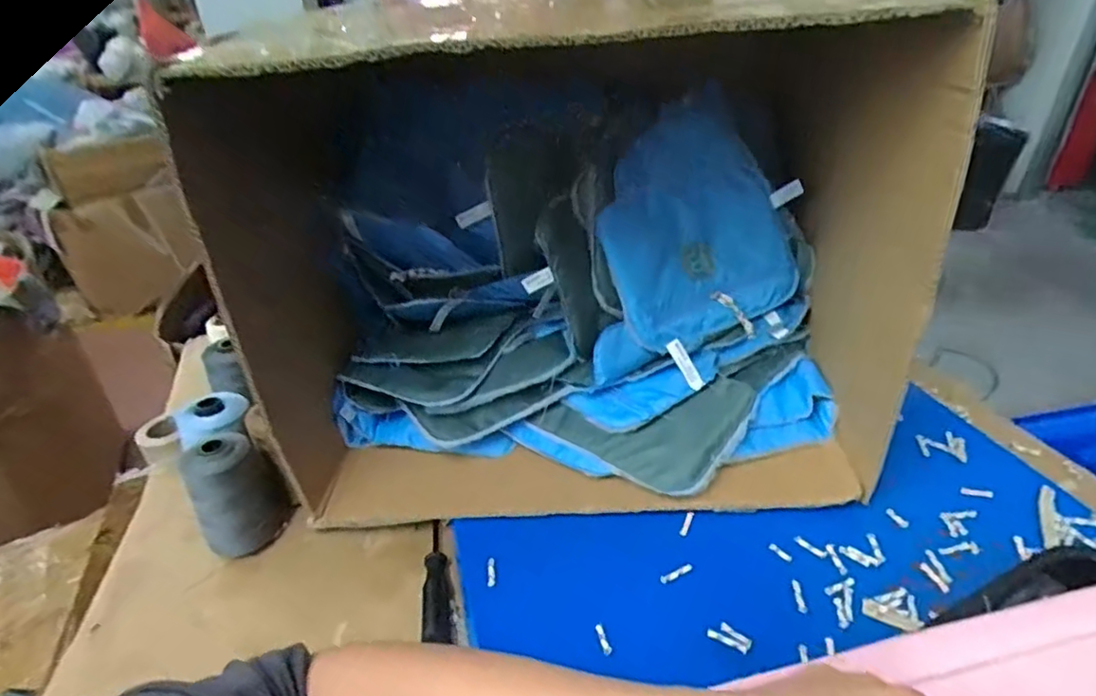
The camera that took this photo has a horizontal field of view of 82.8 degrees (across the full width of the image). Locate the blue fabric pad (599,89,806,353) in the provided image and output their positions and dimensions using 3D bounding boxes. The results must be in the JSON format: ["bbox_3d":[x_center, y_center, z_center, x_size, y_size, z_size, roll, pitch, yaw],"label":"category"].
[{"bbox_3d":[0.154,-0.140,0.704,0.225,0.257,0.019,-24,-1,-18],"label":"blue fabric pad"}]

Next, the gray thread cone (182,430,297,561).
[{"bbox_3d":[-0.304,0.140,0.596,0.059,0.104,0.069,6,36,14],"label":"gray thread cone"}]

